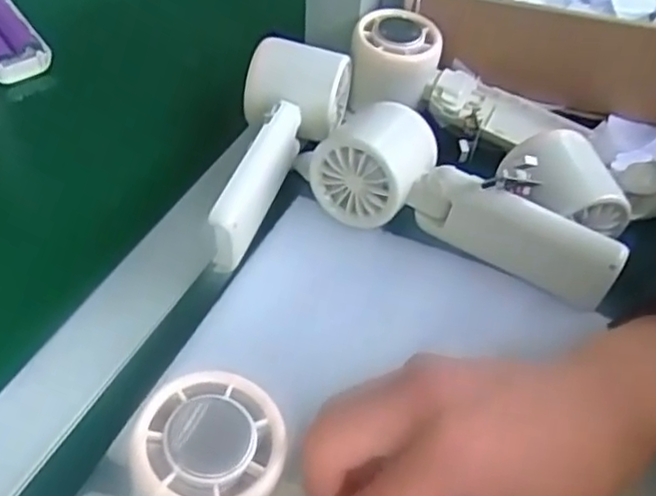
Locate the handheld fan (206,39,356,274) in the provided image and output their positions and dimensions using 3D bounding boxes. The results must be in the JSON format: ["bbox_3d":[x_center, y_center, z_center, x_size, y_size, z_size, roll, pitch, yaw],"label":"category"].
[{"bbox_3d":[-0.025,-0.053,0.398,0.062,0.047,0.155,8,52,0],"label":"handheld fan"}]

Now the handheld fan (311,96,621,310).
[{"bbox_3d":[0.075,-0.026,0.378,0.163,0.050,0.062,22,55,16],"label":"handheld fan"}]

